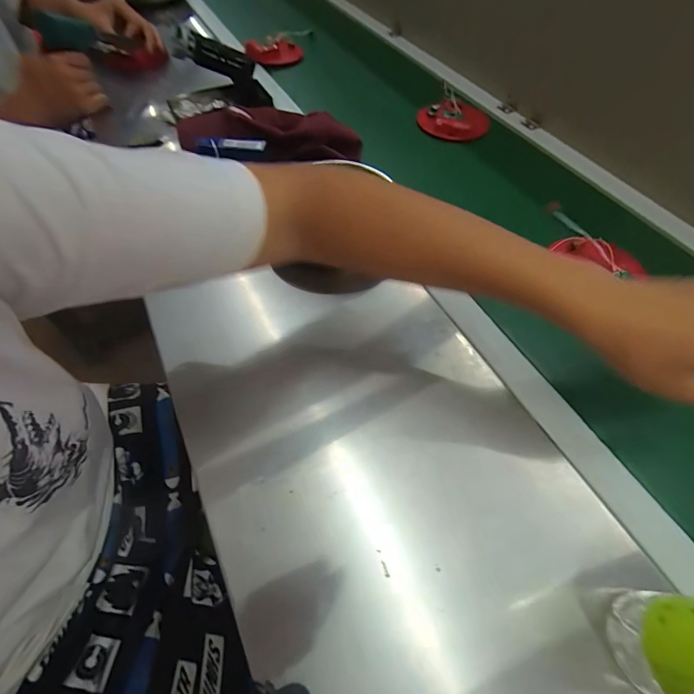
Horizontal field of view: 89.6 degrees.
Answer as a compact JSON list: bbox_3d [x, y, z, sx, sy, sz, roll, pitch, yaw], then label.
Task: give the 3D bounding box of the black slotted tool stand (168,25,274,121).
[{"bbox_3d":[-0.231,-0.464,0.599,0.168,0.125,0.085,-25,63,-14],"label":"black slotted tool stand"}]

